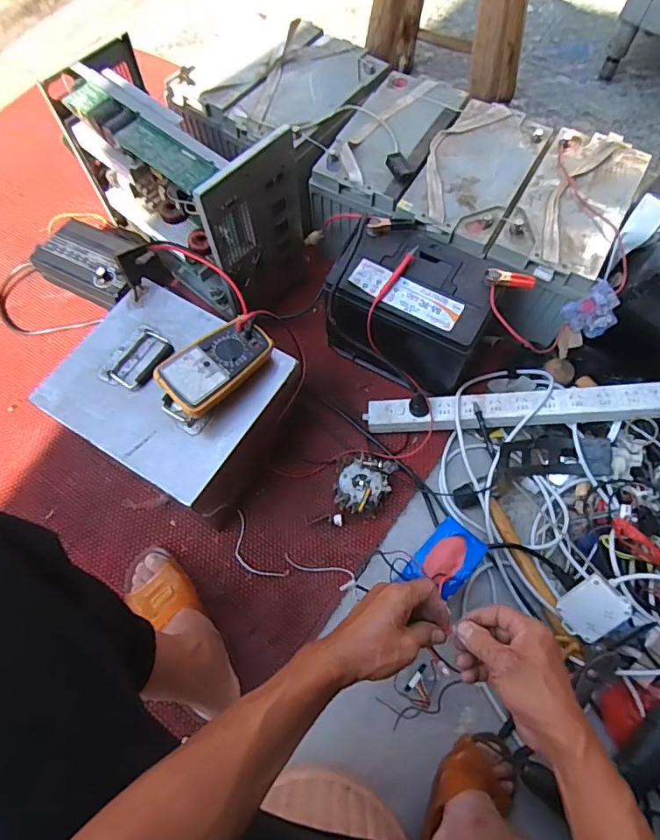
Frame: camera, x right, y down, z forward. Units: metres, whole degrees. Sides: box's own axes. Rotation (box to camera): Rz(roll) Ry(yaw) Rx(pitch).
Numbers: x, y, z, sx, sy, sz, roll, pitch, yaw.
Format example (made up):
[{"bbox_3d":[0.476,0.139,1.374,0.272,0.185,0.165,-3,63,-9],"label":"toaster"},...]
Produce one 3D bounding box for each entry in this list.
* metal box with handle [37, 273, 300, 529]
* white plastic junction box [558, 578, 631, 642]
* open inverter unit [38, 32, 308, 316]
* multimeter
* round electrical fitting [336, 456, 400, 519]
[{"bbox_3d":[-0.247,-0.023,0.831,0.318,0.175,0.267,30,70,11],"label":"metal box with handle"},{"bbox_3d":[0.377,0.274,0.721,0.064,0.012,0.092,51,119,27],"label":"white plastic junction box"},{"bbox_3d":[-0.263,-0.418,0.924,0.420,0.324,0.199,39,72,14],"label":"open inverter unit"},{"bbox_3d":[-0.163,-0.078,0.730,0.089,0.055,0.164,43,73,15],"label":"multimeter"},{"bbox_3d":[0.056,0.108,0.832,0.091,0.041,0.095,16,68,6],"label":"round electrical fitting"}]

